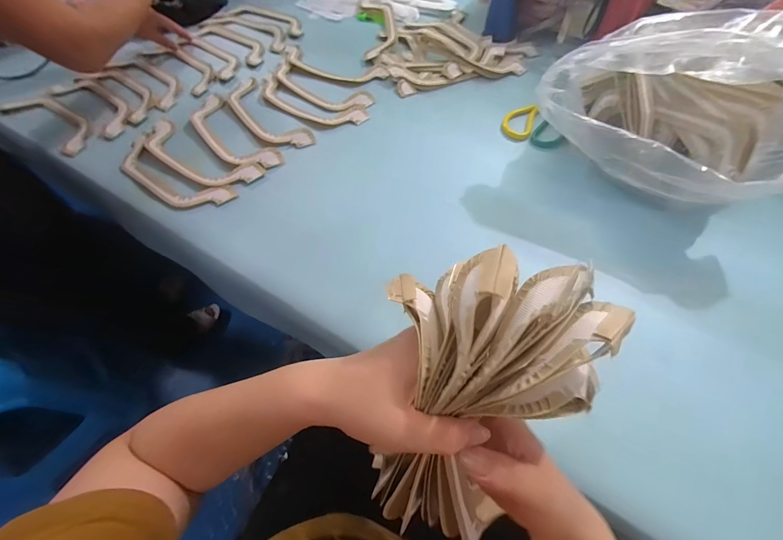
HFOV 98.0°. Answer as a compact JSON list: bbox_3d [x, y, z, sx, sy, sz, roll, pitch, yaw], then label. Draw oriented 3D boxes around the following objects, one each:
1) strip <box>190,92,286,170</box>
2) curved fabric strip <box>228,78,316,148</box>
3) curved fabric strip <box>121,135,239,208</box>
[{"bbox_3d":[-0.306,-0.258,0.635,0.083,0.012,0.264,-39,66,-18],"label":"strip"},{"bbox_3d":[-0.249,-0.306,0.662,0.083,0.010,0.256,-36,65,-16],"label":"curved fabric strip"},{"bbox_3d":[-0.379,-0.160,0.571,0.245,0.027,0.082,29,66,18],"label":"curved fabric strip"}]

